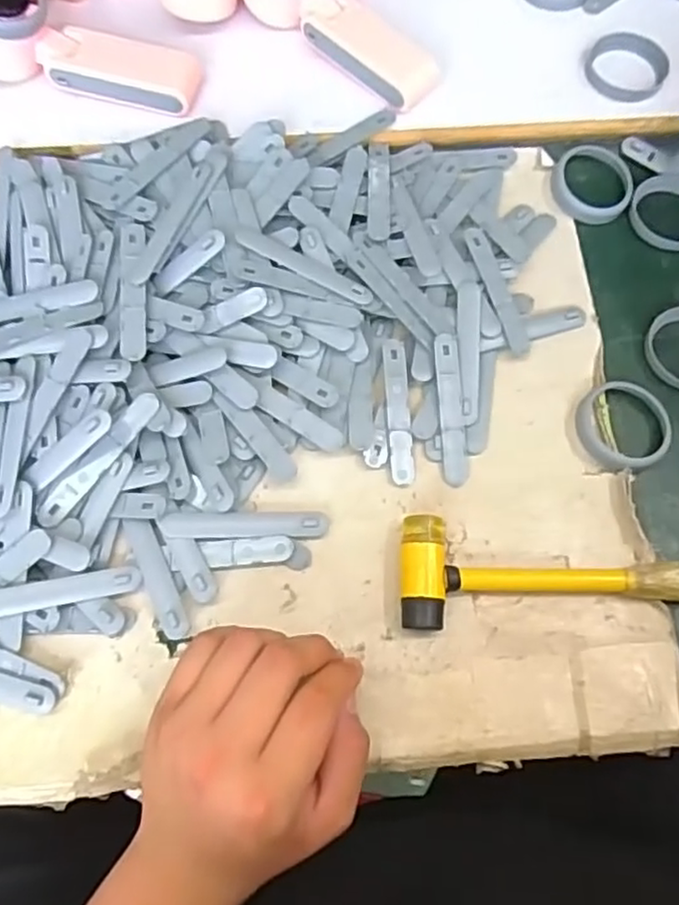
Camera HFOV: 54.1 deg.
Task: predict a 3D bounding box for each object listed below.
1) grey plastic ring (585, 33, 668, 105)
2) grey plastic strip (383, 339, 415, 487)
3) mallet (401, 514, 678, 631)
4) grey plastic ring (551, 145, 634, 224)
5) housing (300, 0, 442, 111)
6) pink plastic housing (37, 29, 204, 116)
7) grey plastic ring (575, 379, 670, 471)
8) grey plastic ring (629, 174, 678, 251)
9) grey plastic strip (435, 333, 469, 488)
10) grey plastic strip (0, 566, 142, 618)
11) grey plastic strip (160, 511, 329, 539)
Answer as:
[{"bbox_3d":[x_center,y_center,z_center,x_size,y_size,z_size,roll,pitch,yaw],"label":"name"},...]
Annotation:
[{"bbox_3d":[0.211,-0.284,0.491,0.058,0.016,0.058,0,68,-1],"label":"grey plastic ring"},{"bbox_3d":[0.037,-0.026,0.416,0.015,0.004,0.094,-2,68,-2],"label":"grey plastic strip"},{"bbox_3d":[0.166,0.074,0.375,0.262,0.028,0.060,3,68,0],"label":"mallet"},{"bbox_3d":[0.180,-0.191,0.474,0.058,0.012,0.053,0,68,-1],"label":"grey plastic ring"},{"bbox_3d":[0.018,-0.289,0.479,0.112,0.023,0.049,39,72,13],"label":"housing"},{"bbox_3d":[-0.153,-0.267,0.468,0.105,0.029,0.043,14,69,4],"label":"pink plastic housing"},{"bbox_3d":[0.177,-0.017,0.414,0.057,0.012,0.057,0,68,-1],"label":"grey plastic ring"},{"bbox_3d":[0.237,-0.172,0.473,0.061,0.005,0.061,0,68,-1],"label":"grey plastic ring"},{"bbox_3d":[0.070,-0.026,0.413,0.017,0.004,0.094,-2,80,-4],"label":"grey plastic strip"},{"bbox_3d":[-0.162,0.079,0.368,0.099,0.004,0.015,-10,89,-10],"label":"grey plastic strip"},{"bbox_3d":[-0.055,0.041,0.388,0.094,0.006,0.017,-1,68,-1],"label":"grey plastic strip"}]

